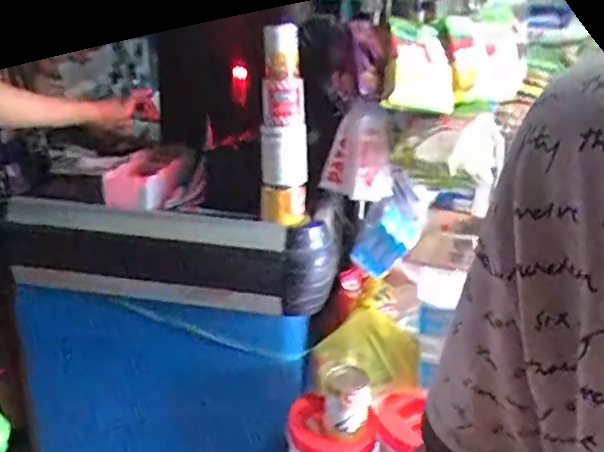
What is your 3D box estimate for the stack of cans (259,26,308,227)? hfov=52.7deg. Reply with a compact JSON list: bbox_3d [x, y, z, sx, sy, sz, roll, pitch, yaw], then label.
[{"bbox_3d":[-0.028,-0.163,1.005,0.076,0.309,0.065,3,21,0],"label":"stack of cans"}]

